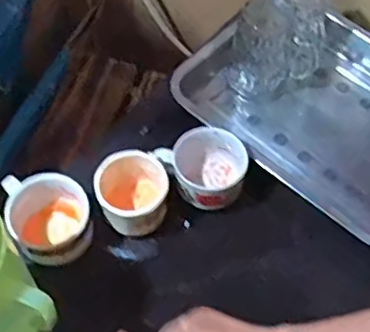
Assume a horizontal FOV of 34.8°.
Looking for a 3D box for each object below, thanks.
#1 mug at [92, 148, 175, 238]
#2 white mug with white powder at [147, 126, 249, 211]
[{"bbox_3d":[-0.058,0.028,0.665,0.078,0.072,0.093,10,62,5],"label":"mug"},{"bbox_3d":[0.024,0.004,0.685,0.096,0.066,0.077,37,68,17],"label":"white mug with white powder"}]

